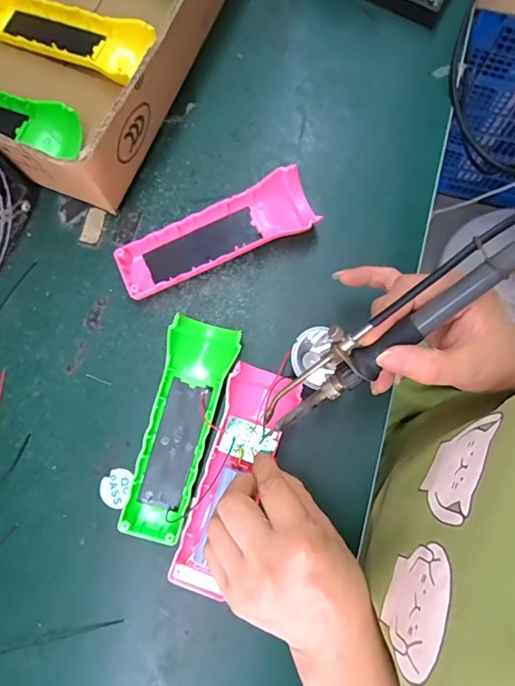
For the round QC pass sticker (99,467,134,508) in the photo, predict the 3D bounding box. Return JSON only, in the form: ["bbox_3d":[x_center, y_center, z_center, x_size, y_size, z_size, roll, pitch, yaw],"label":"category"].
[{"bbox_3d":[-0.104,0.105,0.331,0.022,0.004,0.027,15,80,2],"label":"round QC pass sticker"}]

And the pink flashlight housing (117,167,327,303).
[{"bbox_3d":[-0.031,-0.081,0.351,0.153,0.028,0.049,-26,81,-5],"label":"pink flashlight housing"}]

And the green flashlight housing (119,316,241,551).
[{"bbox_3d":[-0.054,0.060,0.326,0.047,0.027,0.154,13,80,2],"label":"green flashlight housing"}]

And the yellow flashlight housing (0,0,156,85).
[{"bbox_3d":[-0.162,-0.256,0.377,0.152,0.032,0.050,25,81,4],"label":"yellow flashlight housing"}]

